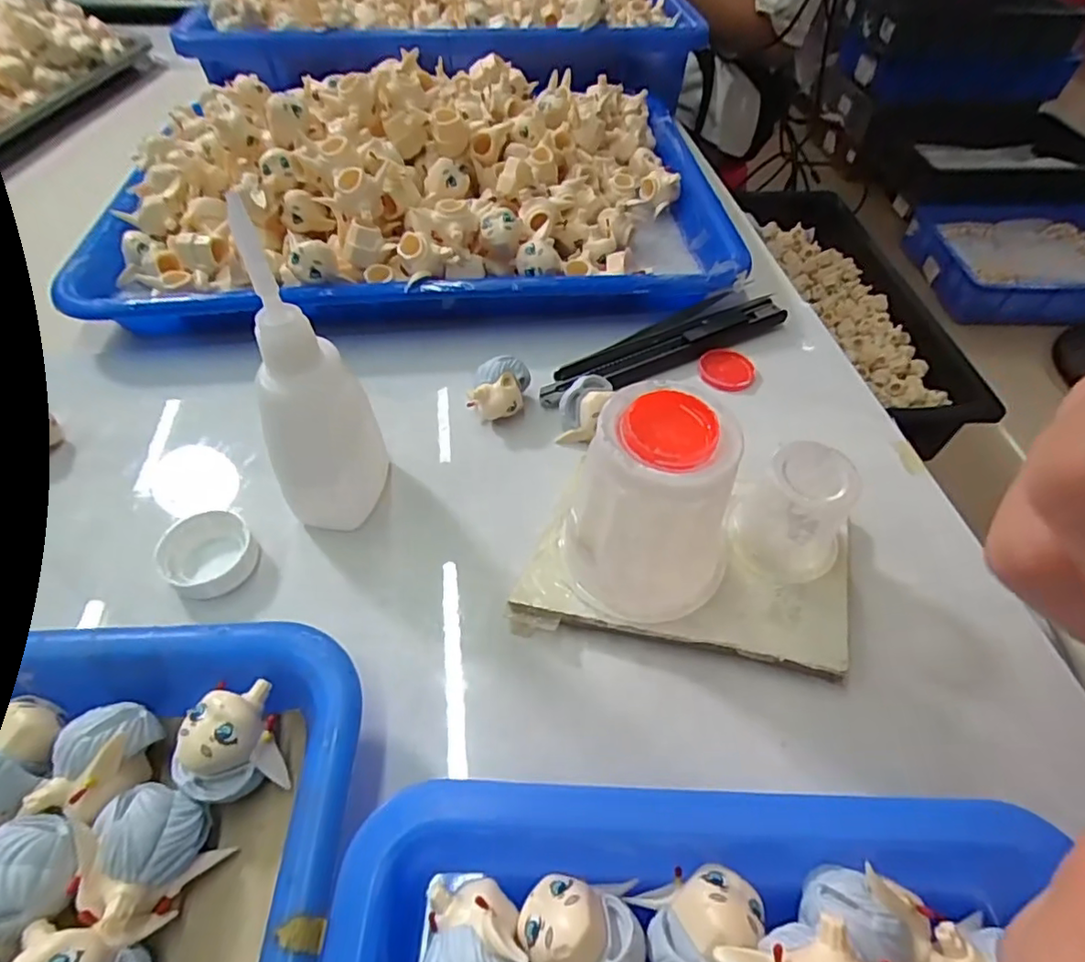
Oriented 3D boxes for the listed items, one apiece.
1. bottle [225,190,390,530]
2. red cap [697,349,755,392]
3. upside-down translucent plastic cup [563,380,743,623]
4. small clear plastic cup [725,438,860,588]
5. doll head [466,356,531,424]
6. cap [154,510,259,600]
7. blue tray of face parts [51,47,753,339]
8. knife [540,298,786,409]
[{"bbox_3d":[-0.074,-0.027,0.188,0.034,0.111,0.027,-15,54,-13],"label":"bottle"},{"bbox_3d":[0.087,-0.054,0.280,0.026,0.004,0.026,1,52,-1],"label":"red cap"},{"bbox_3d":[0.033,0.009,0.181,0.049,0.064,0.044,31,57,21],"label":"upside-down translucent plastic cup"},{"bbox_3d":[0.082,0.011,0.196,0.035,0.043,0.029,30,57,20],"label":"small clear plastic cup"},{"bbox_3d":[-0.019,-0.038,0.253,0.026,0.026,0.020,-1,52,-2],"label":"doll head"},{"bbox_3d":[-0.119,0.024,0.208,0.031,0.011,0.030,1,52,-1],"label":"cap"},{"bbox_3d":[-0.068,-0.173,0.337,0.333,0.079,0.233,-4,52,-5],"label":"blue tray of face parts"},{"bbox_3d":[0.061,-0.063,0.281,0.136,0.010,0.016,-24,56,-18],"label":"knife"}]

